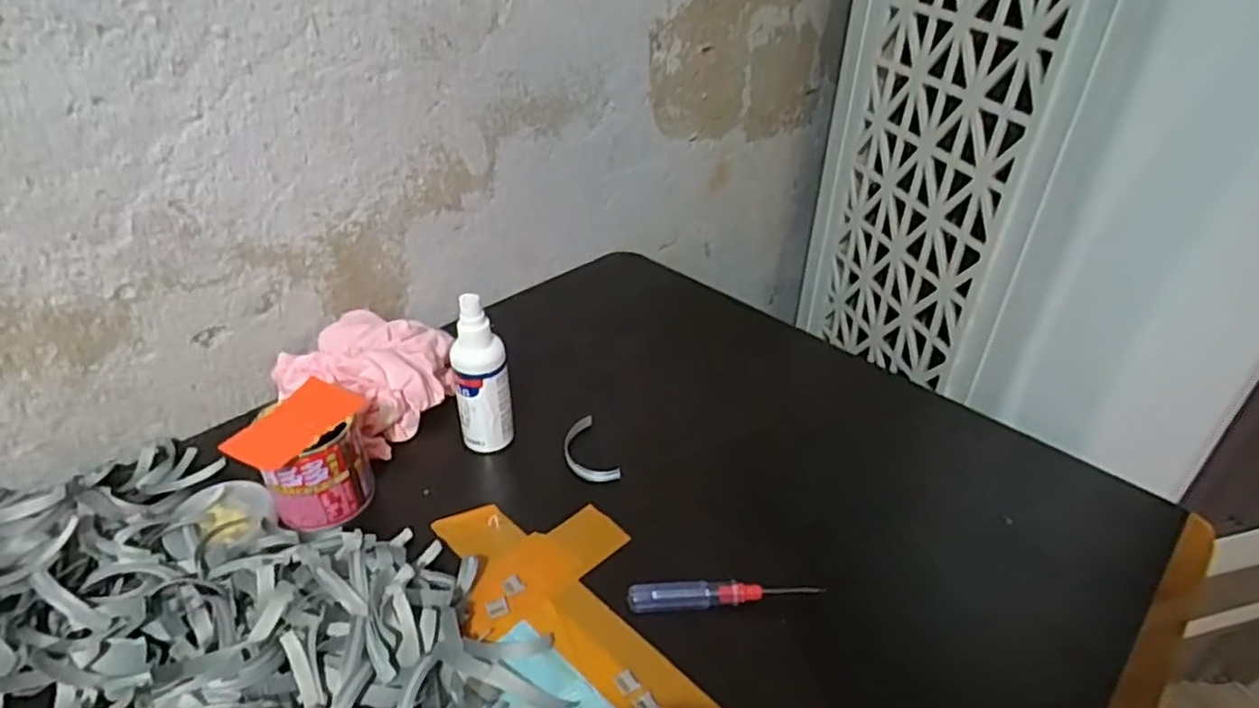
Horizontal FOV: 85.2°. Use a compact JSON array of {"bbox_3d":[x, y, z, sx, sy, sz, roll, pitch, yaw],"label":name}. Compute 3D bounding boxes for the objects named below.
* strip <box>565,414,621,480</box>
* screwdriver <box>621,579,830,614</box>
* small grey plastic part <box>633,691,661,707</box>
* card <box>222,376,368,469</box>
[{"bbox_3d":[-0.033,0.076,0.534,0.033,0.010,0.075,-13,37,-17],"label":"strip"},{"bbox_3d":[0.060,0.150,0.425,0.120,0.013,0.014,-1,35,-1],"label":"screwdriver"},{"bbox_3d":[0.010,0.191,0.373,0.013,0.004,0.012,-21,40,-27],"label":"small grey plastic part"},{"bbox_3d":[-0.219,0.045,0.455,0.051,0.006,0.081,19,39,17],"label":"card"}]

